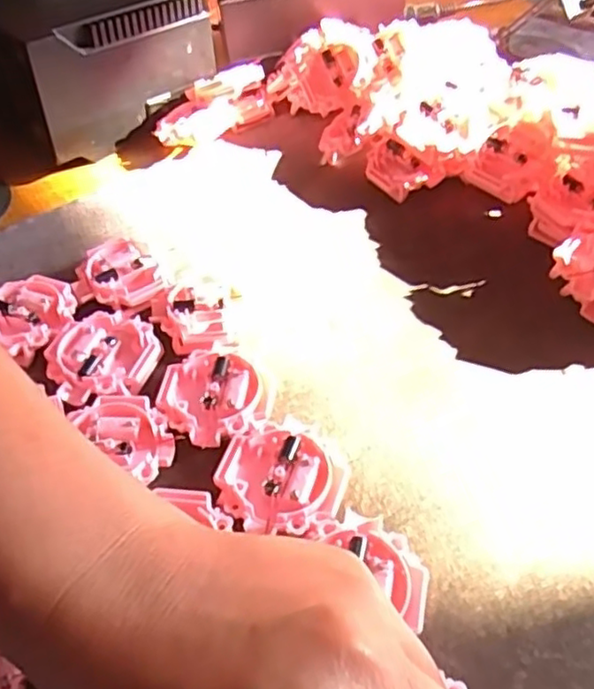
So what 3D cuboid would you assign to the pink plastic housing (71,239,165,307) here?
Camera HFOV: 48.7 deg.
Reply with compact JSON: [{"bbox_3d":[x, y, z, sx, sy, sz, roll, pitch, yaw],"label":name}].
[{"bbox_3d":[-0.099,-0.036,0.364,0.045,0.017,0.046,-13,49,-8],"label":"pink plastic housing"}]

